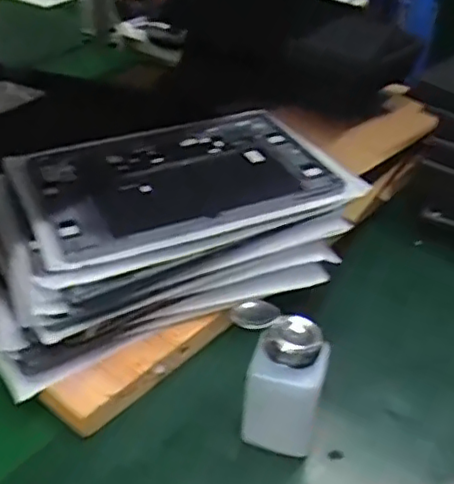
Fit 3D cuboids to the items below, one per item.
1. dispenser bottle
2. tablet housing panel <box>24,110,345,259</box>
[{"bbox_3d":[0.035,0.106,0.463,0.072,0.113,0.053,17,39,21],"label":"dispenser bottle"},{"bbox_3d":[-0.047,-0.063,0.587,0.260,0.022,0.177,-14,38,-20],"label":"tablet housing panel"}]

